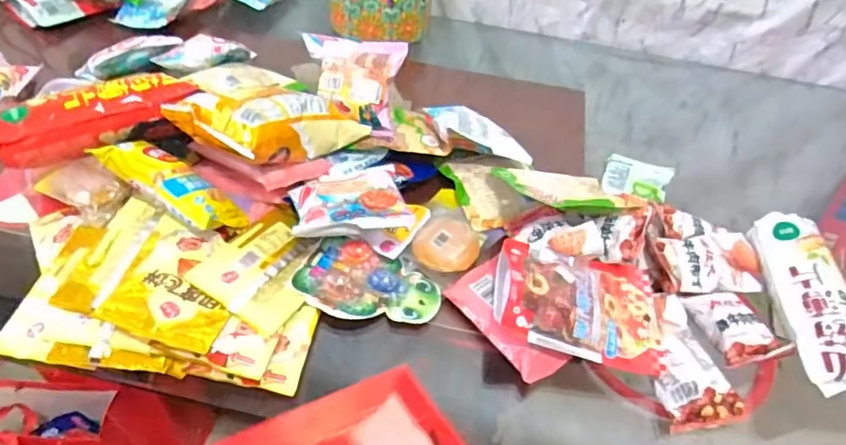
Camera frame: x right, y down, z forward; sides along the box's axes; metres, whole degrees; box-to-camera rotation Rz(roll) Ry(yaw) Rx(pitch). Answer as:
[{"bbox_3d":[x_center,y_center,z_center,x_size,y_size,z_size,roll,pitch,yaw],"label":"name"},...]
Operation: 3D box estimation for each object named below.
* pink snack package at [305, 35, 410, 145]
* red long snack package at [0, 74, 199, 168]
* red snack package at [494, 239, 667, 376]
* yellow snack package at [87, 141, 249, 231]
[{"bbox_3d":[-0.098,-0.183,0.691,0.147,0.044,0.114,17,86,23],"label":"pink snack package"},{"bbox_3d":[-0.358,-0.118,0.598,0.197,0.054,0.047,-23,53,-24],"label":"red long snack package"},{"bbox_3d":[0.159,0.073,0.539,0.168,0.049,0.122,9,47,3],"label":"red snack package"},{"bbox_3d":[-0.259,-0.038,0.555,0.153,0.033,0.053,32,49,-2],"label":"yellow snack package"}]

